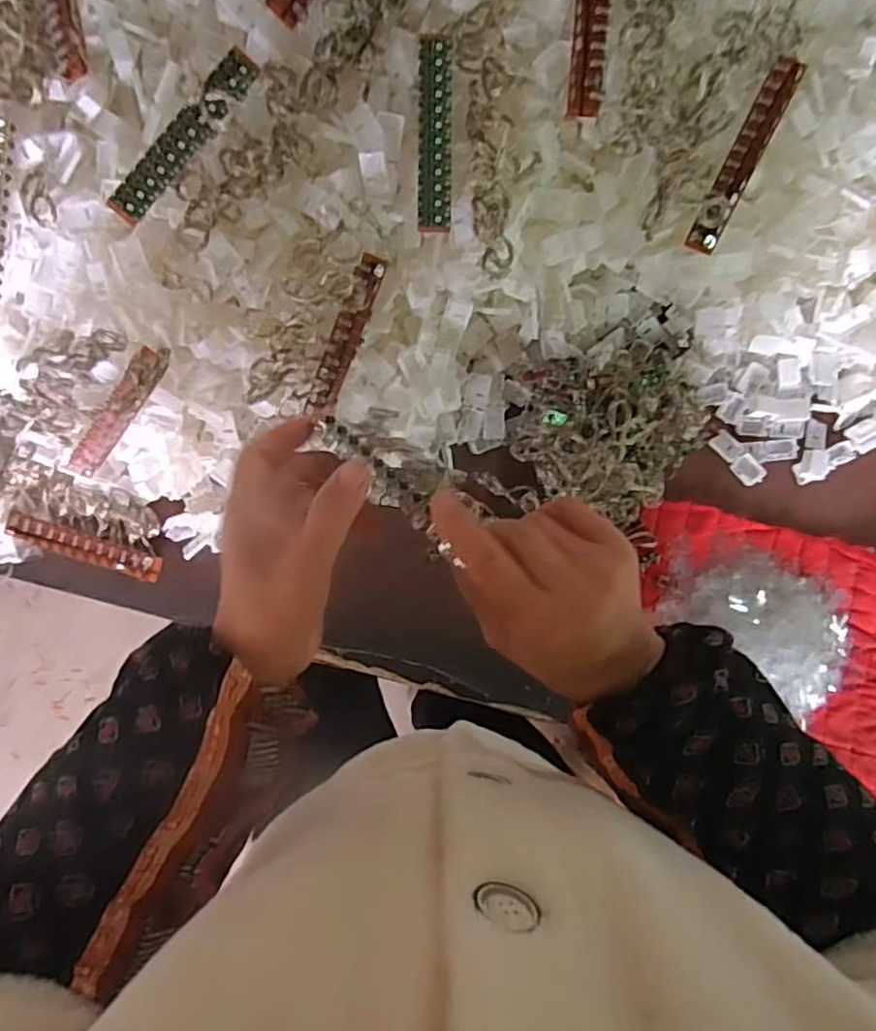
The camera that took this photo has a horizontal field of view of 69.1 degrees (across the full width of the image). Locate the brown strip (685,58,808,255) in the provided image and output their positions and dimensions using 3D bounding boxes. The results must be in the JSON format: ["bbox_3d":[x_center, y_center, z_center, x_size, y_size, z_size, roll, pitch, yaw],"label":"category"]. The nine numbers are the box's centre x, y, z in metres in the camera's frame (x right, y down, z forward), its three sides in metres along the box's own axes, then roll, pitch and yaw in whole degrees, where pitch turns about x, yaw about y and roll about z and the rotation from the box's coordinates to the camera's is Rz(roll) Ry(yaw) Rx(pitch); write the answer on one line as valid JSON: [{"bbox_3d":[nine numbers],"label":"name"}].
[{"bbox_3d":[0.214,-0.250,0.445,0.021,0.022,0.124,22,109,-3],"label":"brown strip"}]

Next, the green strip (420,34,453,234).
[{"bbox_3d":[-0.002,-0.248,0.415,0.021,0.012,0.125,0,90,-4],"label":"green strip"}]

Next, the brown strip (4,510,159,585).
[{"bbox_3d":[-0.297,0.027,0.535,0.126,0.013,0.022,19,89,-3],"label":"brown strip"}]

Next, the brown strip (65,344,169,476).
[{"bbox_3d":[-0.239,-0.074,0.472,0.020,0.007,0.133,38,117,-19],"label":"brown strip"}]

